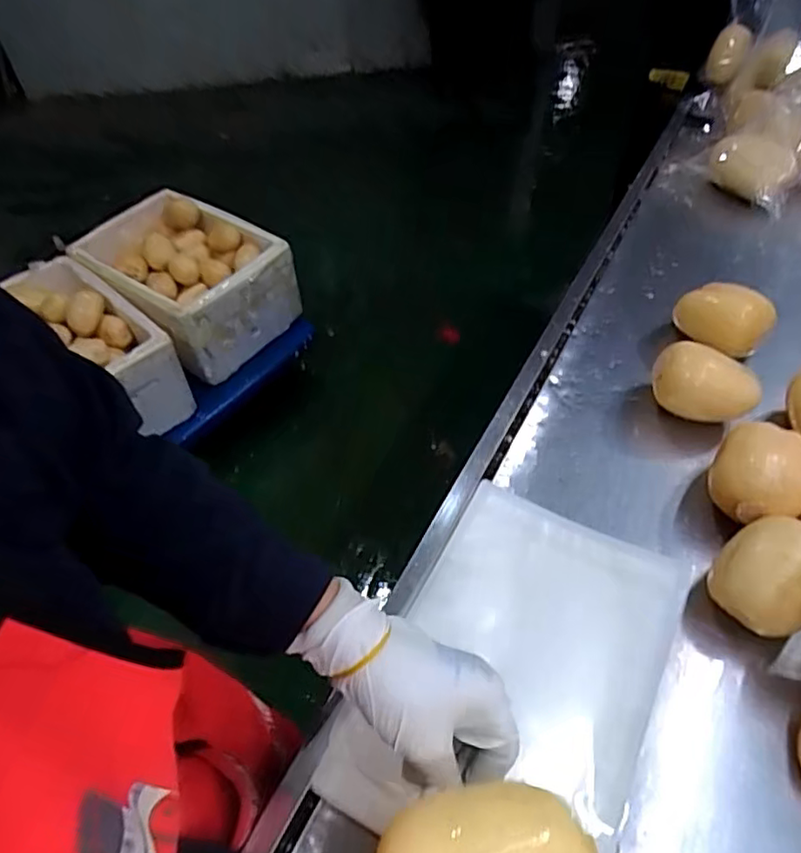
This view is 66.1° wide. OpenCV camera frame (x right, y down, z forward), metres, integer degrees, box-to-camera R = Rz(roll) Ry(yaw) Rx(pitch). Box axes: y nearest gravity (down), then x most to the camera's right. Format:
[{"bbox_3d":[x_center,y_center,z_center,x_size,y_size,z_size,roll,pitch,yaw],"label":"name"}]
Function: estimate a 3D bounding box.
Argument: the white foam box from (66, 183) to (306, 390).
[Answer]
[{"bbox_3d":[-0.620,-0.425,1.768,0.623,0.248,0.411,32,57,27],"label":"white foam box"}]

